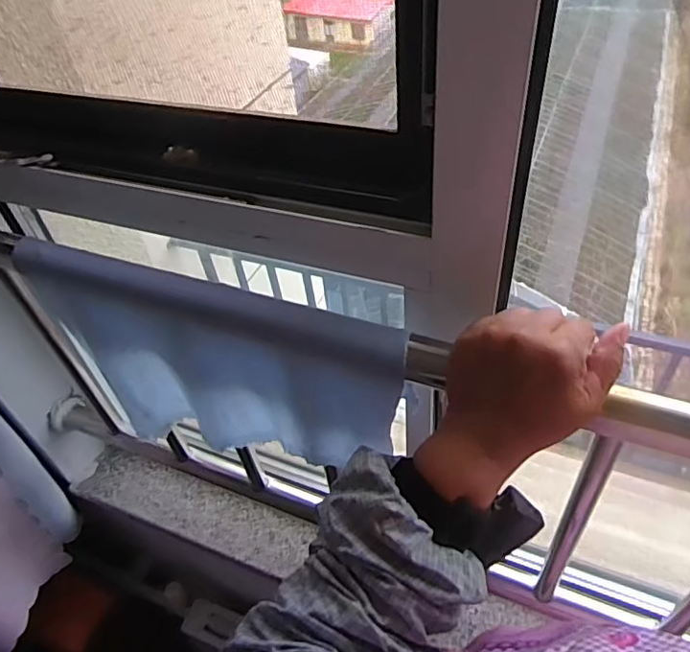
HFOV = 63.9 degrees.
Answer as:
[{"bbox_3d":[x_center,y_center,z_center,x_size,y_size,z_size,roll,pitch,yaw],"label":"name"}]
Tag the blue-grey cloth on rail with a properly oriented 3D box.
[{"bbox_3d":[-0.131,0.049,0.554,0.390,0.229,0.034,13,48,17],"label":"blue-grey cloth on rail"}]

